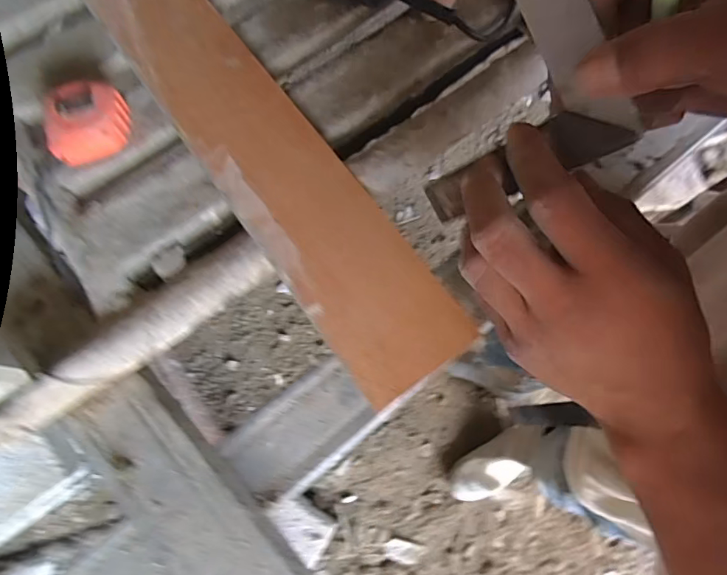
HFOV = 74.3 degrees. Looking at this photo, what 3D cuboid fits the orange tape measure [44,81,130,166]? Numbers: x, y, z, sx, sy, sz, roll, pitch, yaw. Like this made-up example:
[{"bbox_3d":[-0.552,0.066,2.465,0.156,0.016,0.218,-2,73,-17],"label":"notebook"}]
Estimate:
[{"bbox_3d":[-0.246,-0.148,0.429,0.069,0.033,0.066,-19,74,-3],"label":"orange tape measure"}]

